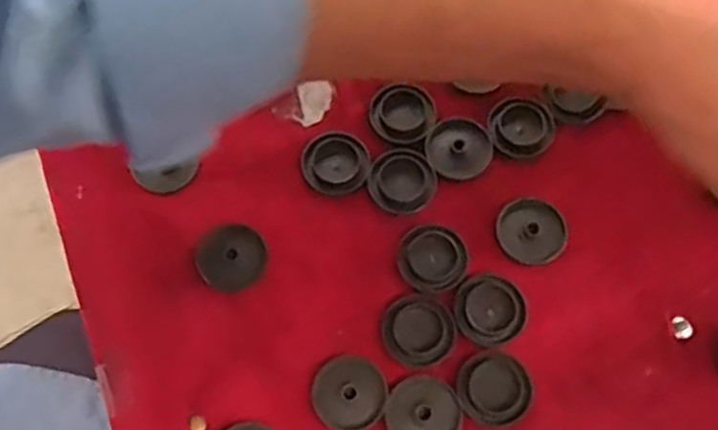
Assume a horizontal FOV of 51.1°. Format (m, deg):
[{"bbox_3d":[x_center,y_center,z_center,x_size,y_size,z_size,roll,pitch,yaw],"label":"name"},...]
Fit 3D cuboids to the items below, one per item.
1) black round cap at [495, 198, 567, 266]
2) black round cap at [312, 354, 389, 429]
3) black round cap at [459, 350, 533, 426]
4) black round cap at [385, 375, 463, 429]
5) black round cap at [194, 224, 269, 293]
[{"bbox_3d":[0.083,0.007,0.361,0.033,0.005,0.032,0,70,0],"label":"black round cap"},{"bbox_3d":[-0.004,0.079,0.335,0.032,0.005,0.032,0,70,0],"label":"black round cap"},{"bbox_3d":[0.061,0.078,0.336,0.032,0.004,0.032,0,70,0],"label":"black round cap"},{"bbox_3d":[0.029,0.088,0.330,0.032,0.004,0.032,0,70,0],"label":"black round cap"},{"bbox_3d":[-0.061,0.020,0.356,0.033,0.006,0.030,0,70,0],"label":"black round cap"}]

